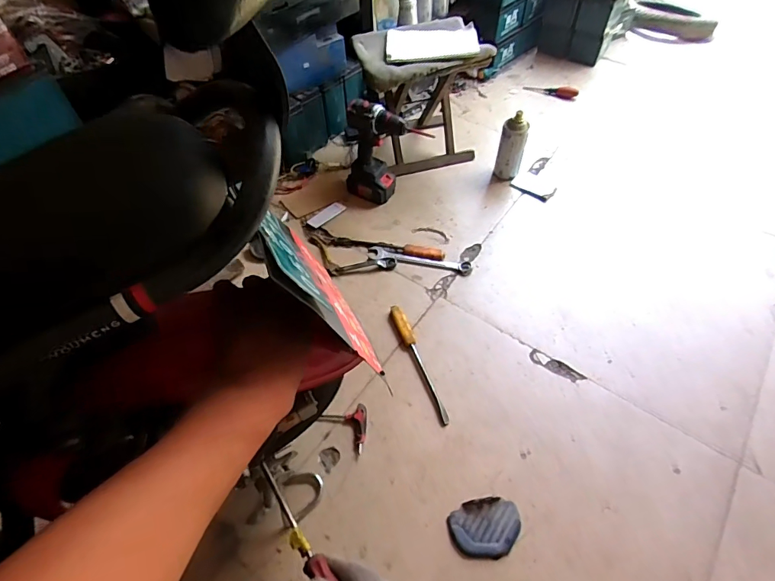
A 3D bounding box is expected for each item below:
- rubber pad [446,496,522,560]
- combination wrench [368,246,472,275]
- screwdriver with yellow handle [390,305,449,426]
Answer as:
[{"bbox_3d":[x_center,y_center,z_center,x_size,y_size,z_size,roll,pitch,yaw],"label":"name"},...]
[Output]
[{"bbox_3d":[0.152,0.368,0.690,0.109,0.013,0.079,-7,53,-5],"label":"rubber pad"},{"bbox_3d":[0.073,-0.071,1.010,0.232,0.018,0.042,11,54,9],"label":"combination wrench"},{"bbox_3d":[0.061,0.131,0.849,0.025,0.021,0.256,-17,55,-12],"label":"screwdriver with yellow handle"}]

